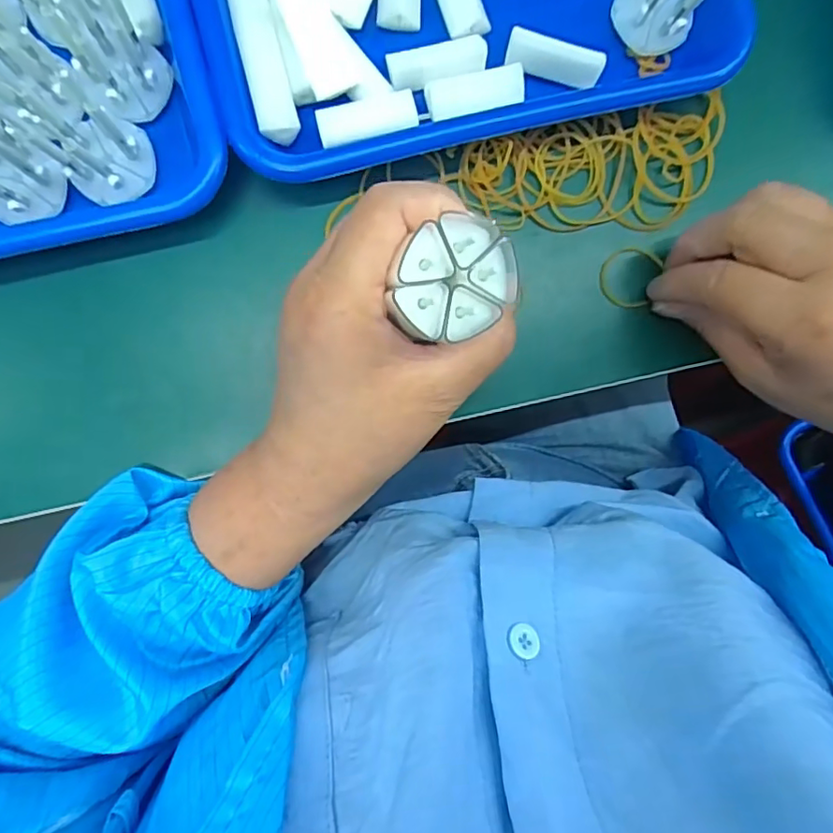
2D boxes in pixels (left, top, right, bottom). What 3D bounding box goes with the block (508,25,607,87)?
[{"bbox_3d":[0.066,-0.170,0.269,0.045,0.009,0.017,18,90,-4],"label":"block"}]

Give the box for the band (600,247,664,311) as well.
[{"bbox_3d":[0.108,-0.072,0.288,0.027,0.007,0.032,21,89,-4],"label":"band"}]

